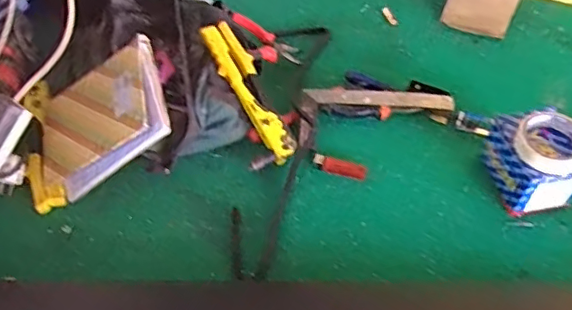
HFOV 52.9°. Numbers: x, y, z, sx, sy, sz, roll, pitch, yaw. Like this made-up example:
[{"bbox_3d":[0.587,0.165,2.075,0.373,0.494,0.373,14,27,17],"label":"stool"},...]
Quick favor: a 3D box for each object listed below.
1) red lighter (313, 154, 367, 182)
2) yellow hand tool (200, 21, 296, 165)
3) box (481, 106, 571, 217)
[{"bbox_3d":[0.081,0.018,0.869,0.079,0.016,0.025,11,53,9],"label":"red lighter"},{"bbox_3d":[-0.054,-0.098,0.884,0.049,0.016,0.240,-27,79,-19],"label":"yellow hand tool"},{"bbox_3d":[0.353,0.009,0.825,0.097,0.098,0.127,-15,54,-11],"label":"box"}]

